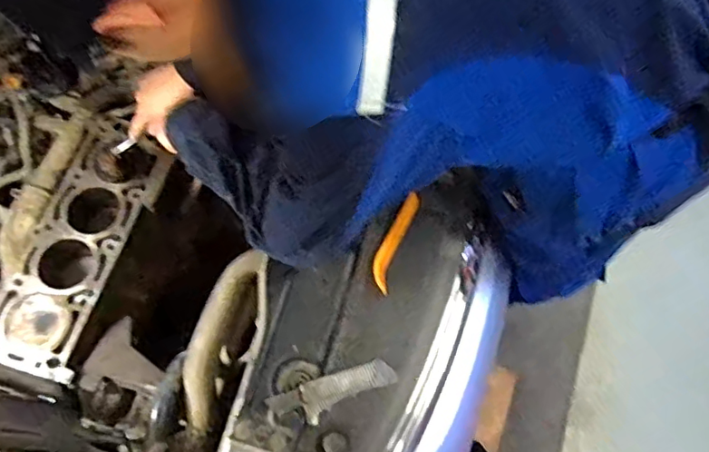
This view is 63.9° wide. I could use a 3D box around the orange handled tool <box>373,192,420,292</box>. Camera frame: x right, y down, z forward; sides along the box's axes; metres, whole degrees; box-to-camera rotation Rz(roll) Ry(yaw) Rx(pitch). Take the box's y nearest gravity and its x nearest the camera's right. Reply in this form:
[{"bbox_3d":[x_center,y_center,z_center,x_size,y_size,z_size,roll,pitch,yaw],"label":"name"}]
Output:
[{"bbox_3d":[0.051,0.019,0.737,0.029,0.023,0.142,21,69,7],"label":"orange handled tool"}]

